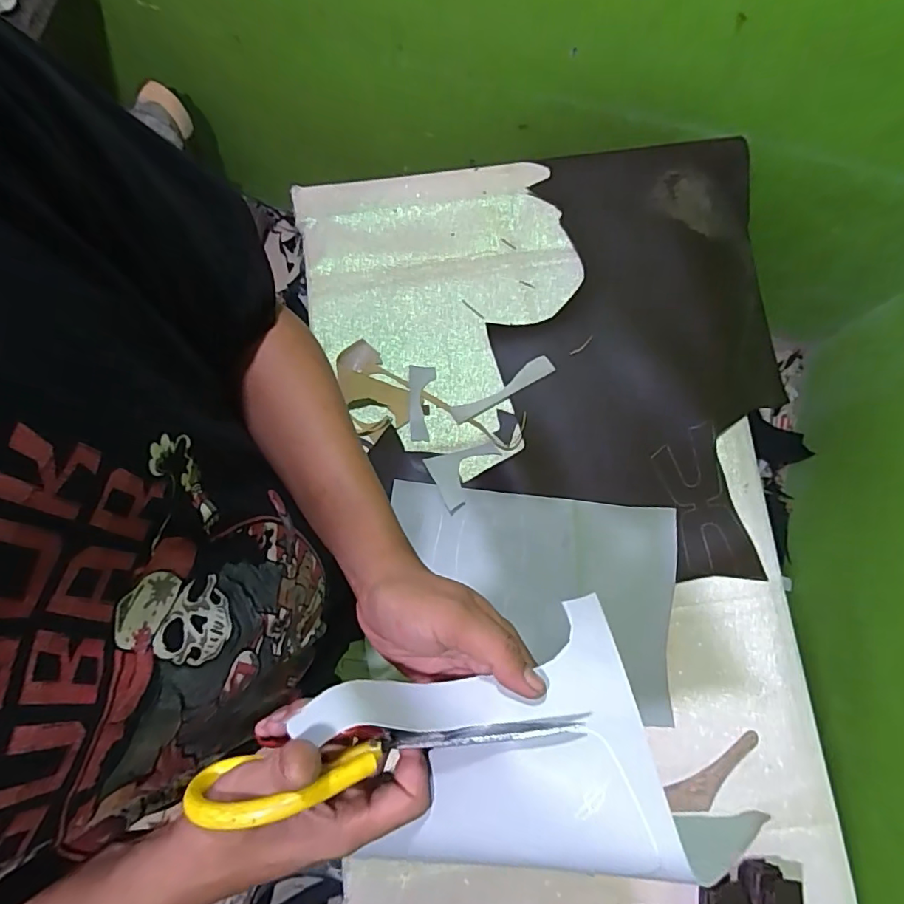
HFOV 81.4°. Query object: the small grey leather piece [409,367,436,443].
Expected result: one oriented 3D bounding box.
[{"bbox_3d":[-0.043,-0.069,0.752,0.038,0.005,0.109,0,79,-5],"label":"small grey leather piece"}]

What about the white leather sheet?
[{"bbox_3d":[0.022,0.170,0.289,0.186,0.064,0.121,-14,80,-2],"label":"white leather sheet"}]

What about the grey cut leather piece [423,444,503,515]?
[{"bbox_3d":[0.023,0.027,0.732,0.099,0.004,0.081,-26,74,-8],"label":"grey cut leather piece"}]

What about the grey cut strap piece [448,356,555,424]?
[{"bbox_3d":[0.071,-0.089,0.749,0.157,0.004,0.028,-29,84,-2],"label":"grey cut strap piece"}]

